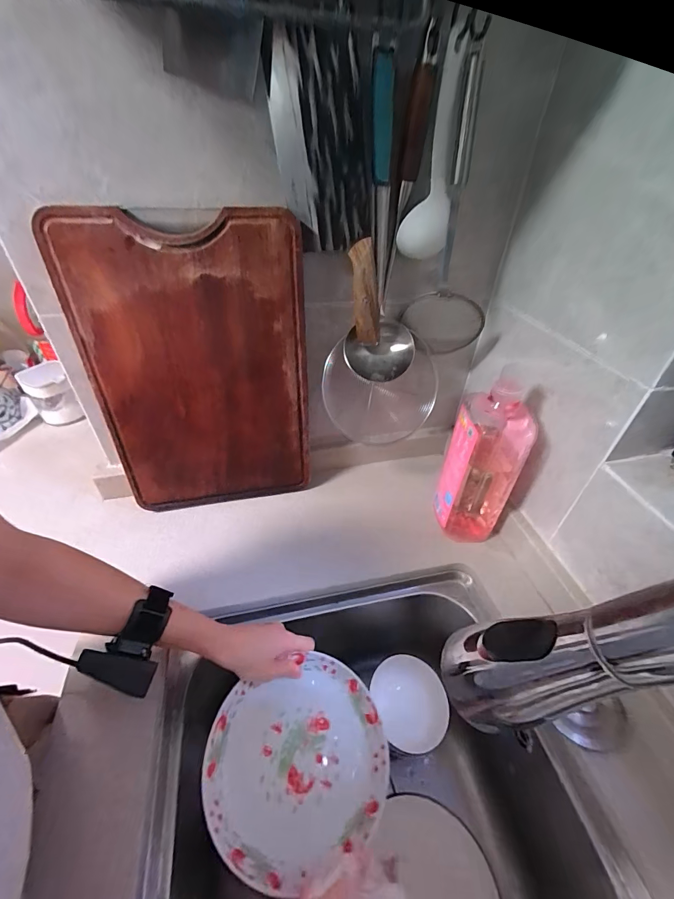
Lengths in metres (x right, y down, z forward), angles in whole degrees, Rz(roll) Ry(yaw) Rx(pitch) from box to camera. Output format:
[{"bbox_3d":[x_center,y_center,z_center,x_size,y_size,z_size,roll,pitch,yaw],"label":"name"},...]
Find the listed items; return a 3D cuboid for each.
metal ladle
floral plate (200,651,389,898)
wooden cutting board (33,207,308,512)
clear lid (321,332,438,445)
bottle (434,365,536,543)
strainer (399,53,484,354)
[{"bbox_3d":[0.062,-0.244,0.436,0.089,0.336,0.065,3,40,1],"label":"metal ladle"},{"bbox_3d":[-0.039,0.330,0.395,0.188,0.032,0.166,-17,55,-26],"label":"floral plate"},{"bbox_3d":[-0.173,-0.080,0.486,0.259,0.384,0.021,-5,36,-8],"label":"wooden cutting board"},{"bbox_3d":[0.067,-0.081,0.600,0.177,0.182,0.027,-5,40,-8],"label":"clear lid"},{"bbox_3d":[0.204,0.011,0.517,0.095,0.242,0.106,20,43,20],"label":"bottle"},{"bbox_3d":[0.154,-0.260,0.462,0.097,0.303,0.062,20,43,20],"label":"strainer"}]

